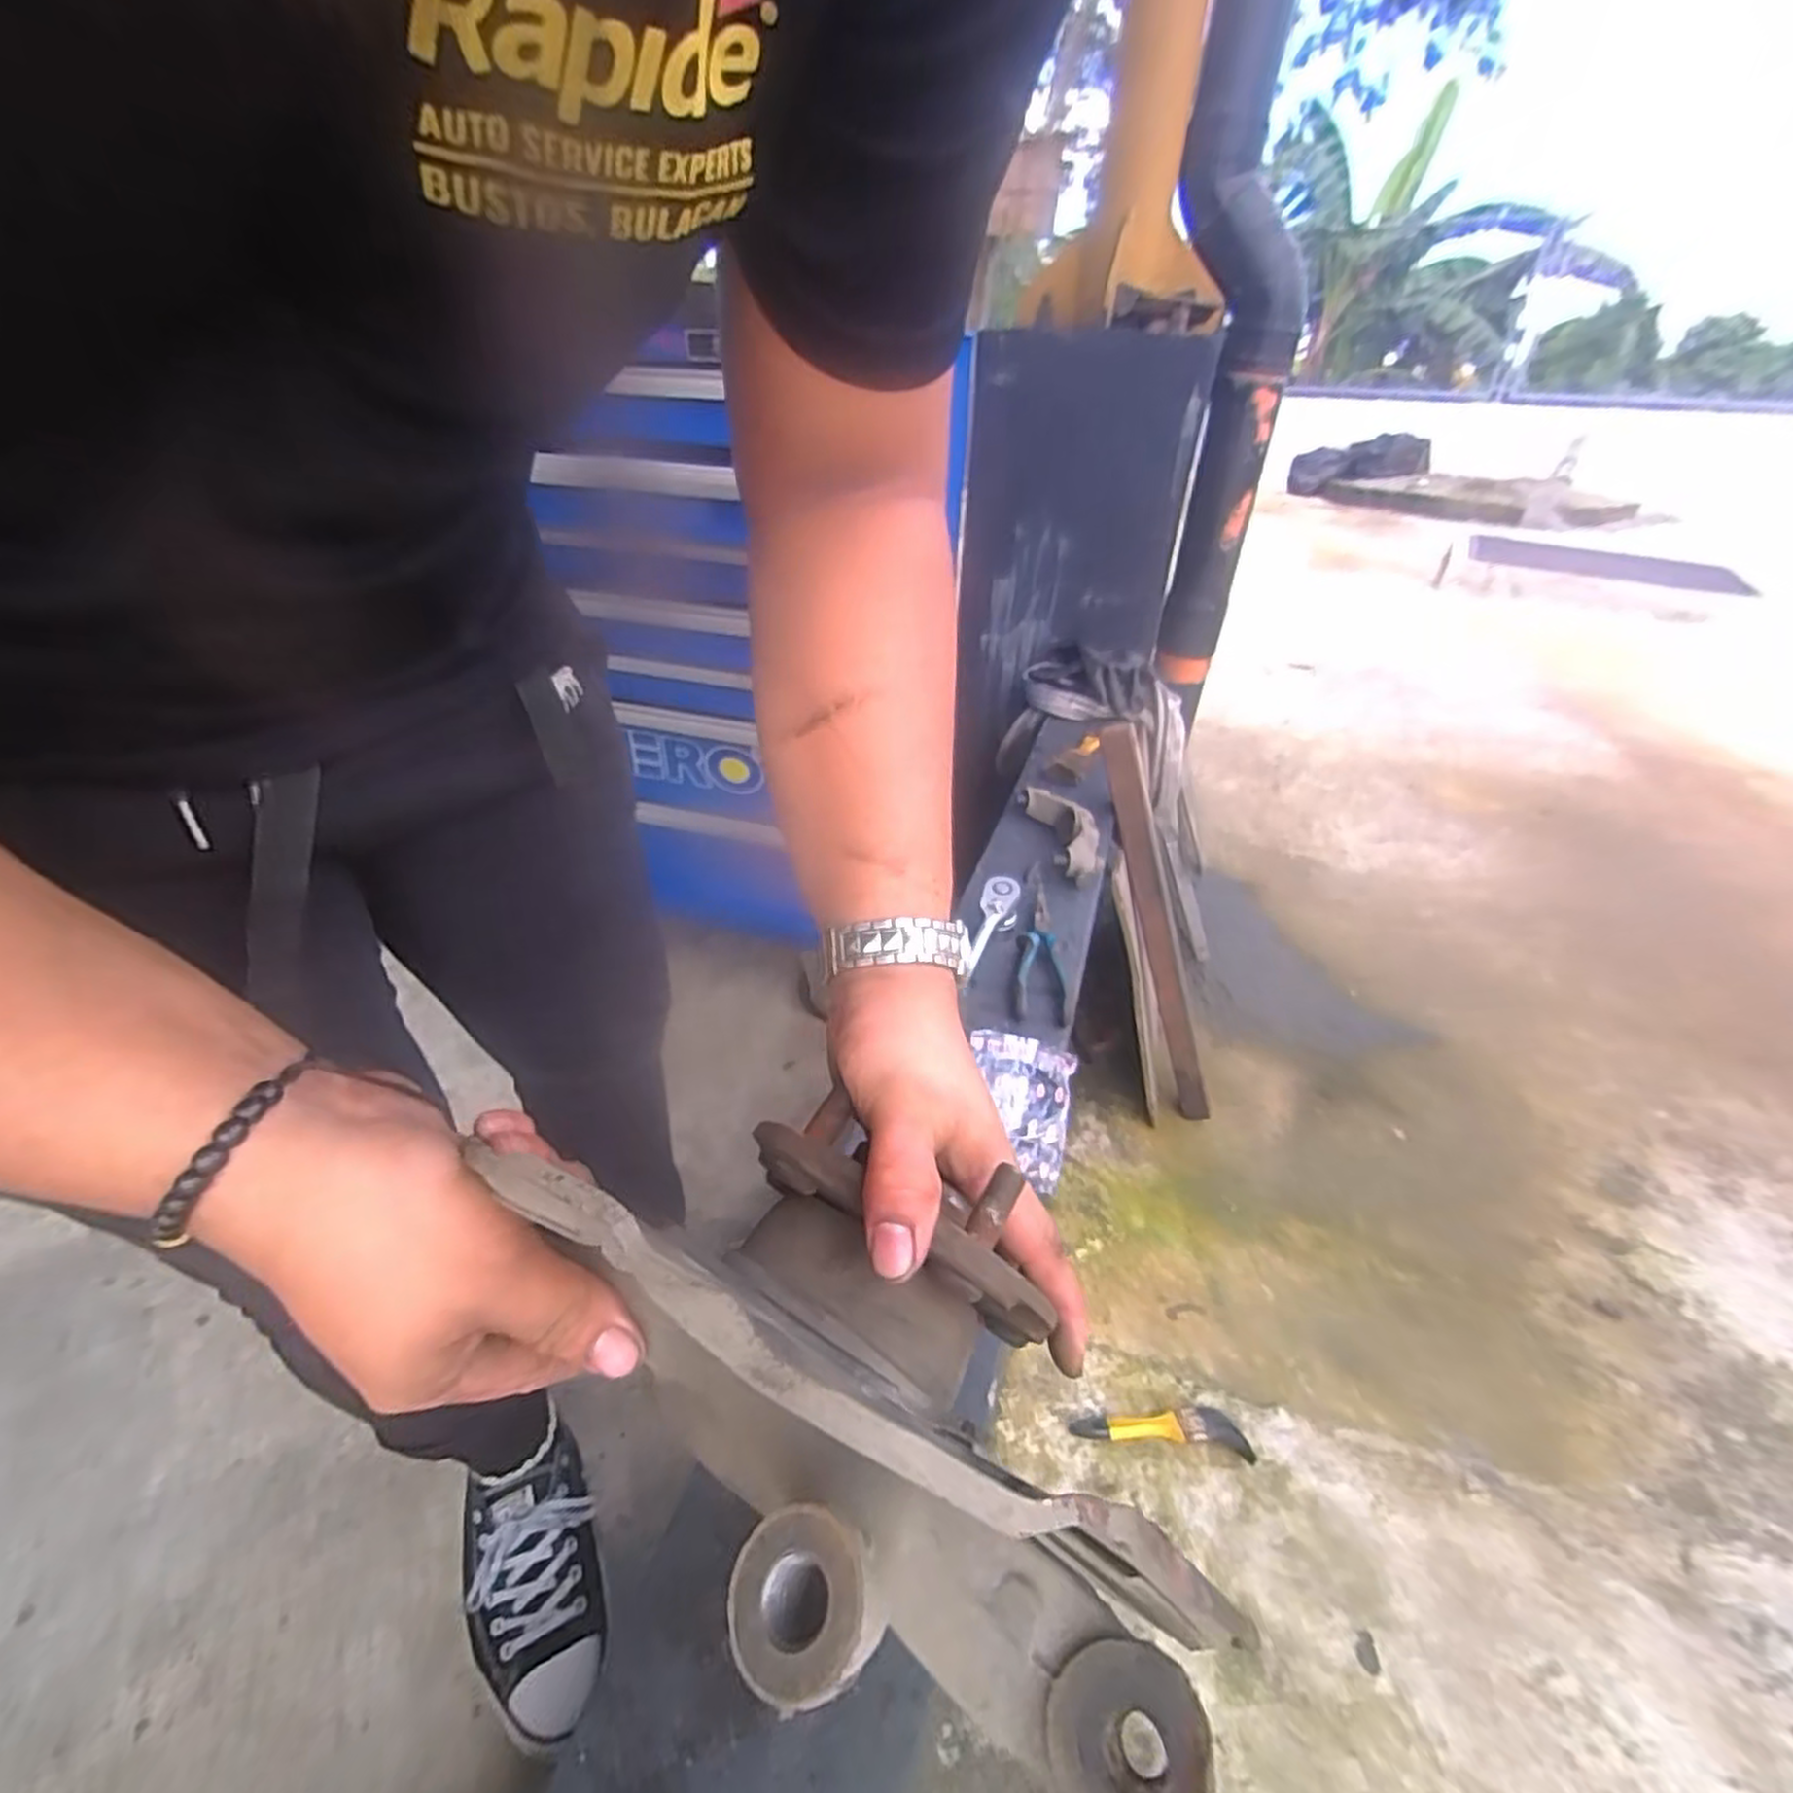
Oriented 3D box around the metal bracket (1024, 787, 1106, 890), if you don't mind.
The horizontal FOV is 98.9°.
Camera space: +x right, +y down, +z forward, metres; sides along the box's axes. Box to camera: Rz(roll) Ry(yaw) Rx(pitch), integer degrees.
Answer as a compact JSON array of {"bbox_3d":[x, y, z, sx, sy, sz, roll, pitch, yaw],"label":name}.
[{"bbox_3d":[0.200,-0.075,0.887,0.049,0.034,0.187,-2,34,-8],"label":"metal bracket"}]

